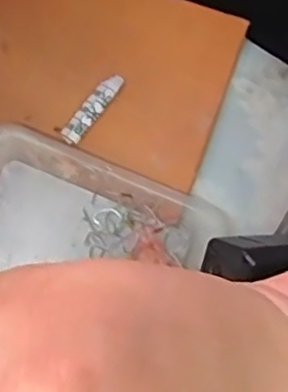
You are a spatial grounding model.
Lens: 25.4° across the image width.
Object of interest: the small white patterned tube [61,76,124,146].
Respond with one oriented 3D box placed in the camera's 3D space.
[{"bbox_3d":[-0.022,-0.038,0.273,0.010,0.004,0.036,36,77,8],"label":"small white patterned tube"}]

